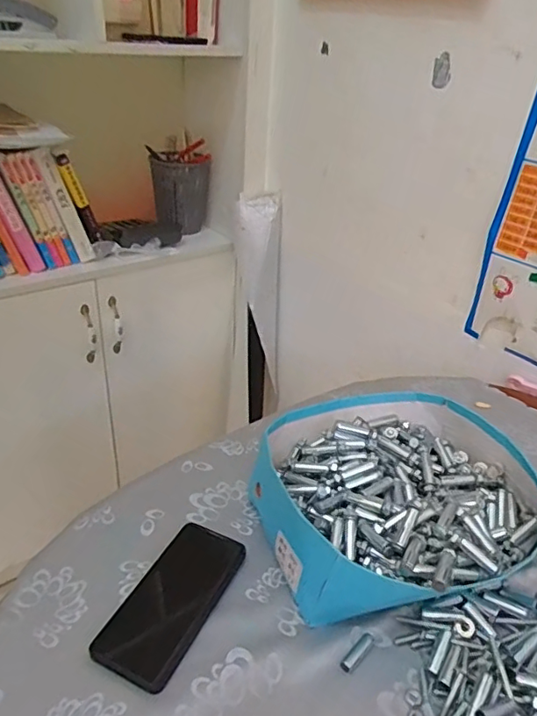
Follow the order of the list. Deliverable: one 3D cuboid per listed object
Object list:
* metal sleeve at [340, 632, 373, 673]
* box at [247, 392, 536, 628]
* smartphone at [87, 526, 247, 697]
[{"bbox_3d":[0.080,0.265,0.490,0.011,0.008,0.043,25,39,33],"label":"metal sleeve"},{"bbox_3d":[0.139,0.148,0.609,0.300,0.085,0.273,-13,35,-23],"label":"box"},{"bbox_3d":[-0.091,0.231,0.529,0.077,0.009,0.168,15,34,20],"label":"smartphone"}]

